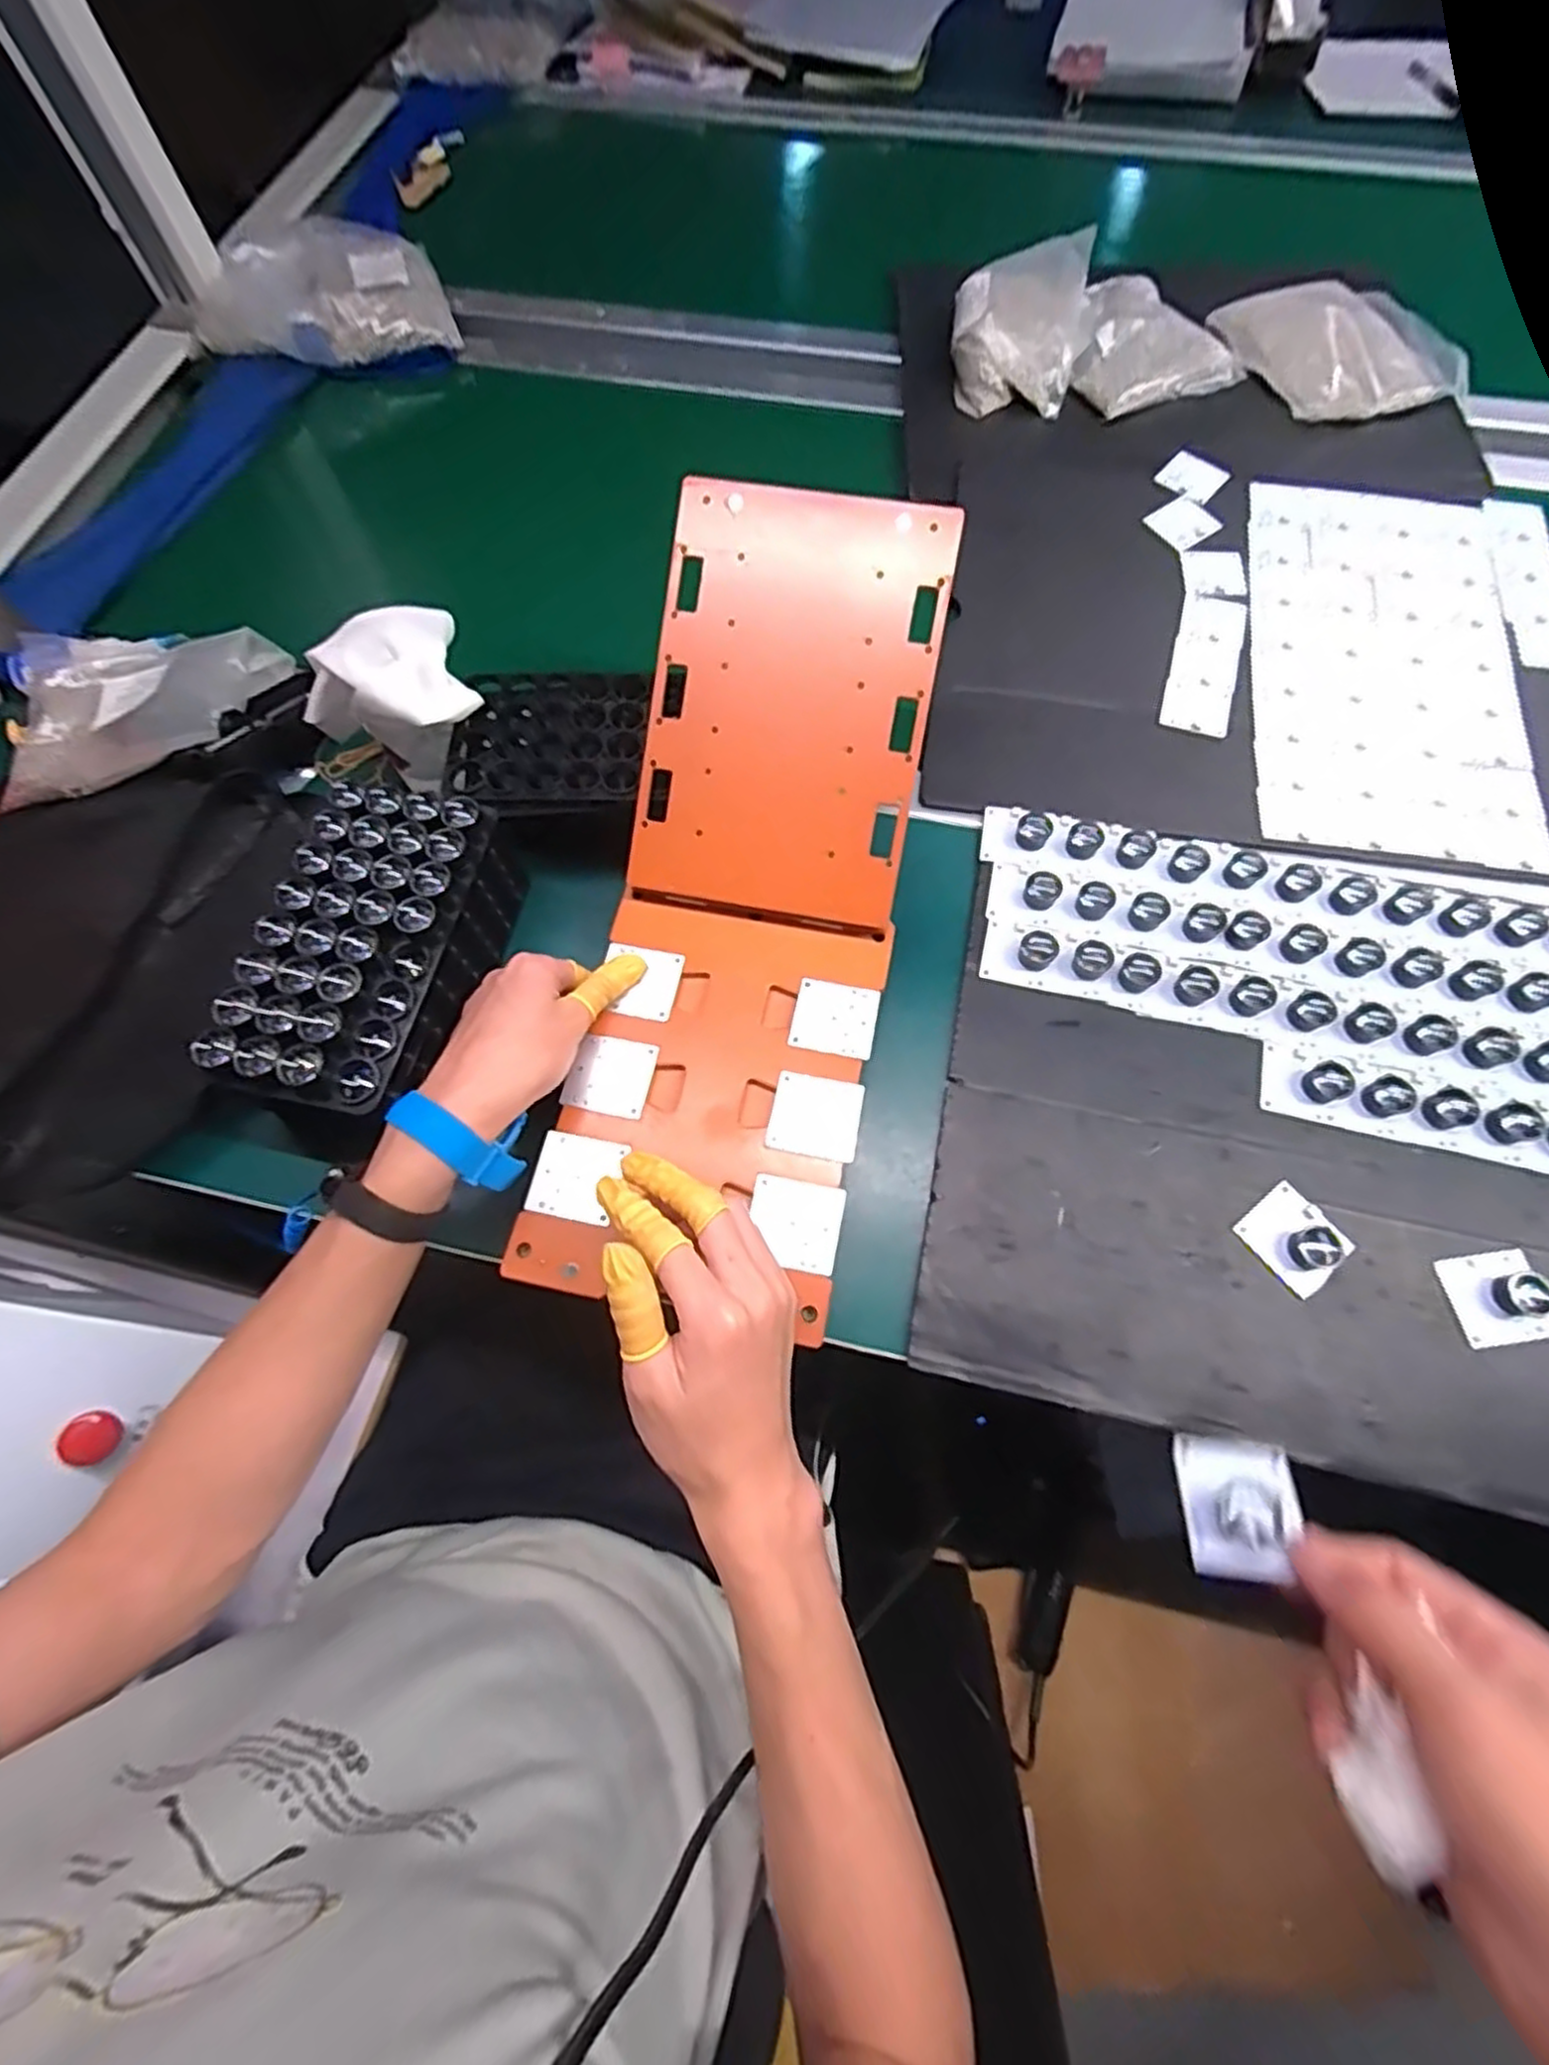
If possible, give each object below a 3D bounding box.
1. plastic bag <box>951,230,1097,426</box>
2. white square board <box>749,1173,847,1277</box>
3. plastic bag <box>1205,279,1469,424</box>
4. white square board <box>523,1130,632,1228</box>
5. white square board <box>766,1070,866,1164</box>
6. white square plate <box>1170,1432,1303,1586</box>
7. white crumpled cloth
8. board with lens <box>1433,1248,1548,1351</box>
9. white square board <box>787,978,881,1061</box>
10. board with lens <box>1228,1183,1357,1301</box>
[{"bbox_3d":[0.223,-0.635,0.690,0.121,0.049,0.152,6,70,3],"label":"plastic bag"},{"bbox_3d":[0.010,0.101,0.404,0.048,0.005,0.046,10,70,5],"label":"white square board"},{"bbox_3d":[0.511,-0.623,0.689,0.183,0.022,0.178,-17,70,-5],"label":"plastic bag"},{"bbox_3d":[-0.107,0.079,0.415,0.044,0.004,0.045,15,73,-5],"label":"white square board"},{"bbox_3d":[0.023,0.046,0.424,0.049,0.004,0.045,11,70,5],"label":"white square board"},{"bbox_3d":[0.199,0.201,0.326,0.045,0.009,0.055,-7,35,23],"label":"white square plate"},{"bbox_3d":[-0.229,-0.202,0.489,0.103,0.103,0.092,-37,73,-12],"label":"white crumpled cloth"},{"bbox_3d":[0.385,0.140,0.402,0.043,0.016,0.045,-10,70,-2],"label":"board with lens"},{"bbox_3d":[0.035,-0.008,0.445,0.048,0.004,0.044,11,70,5],"label":"white square board"},{"bbox_3d":[0.287,0.112,0.415,0.044,0.016,0.048,-36,73,-11],"label":"board with lens"}]

